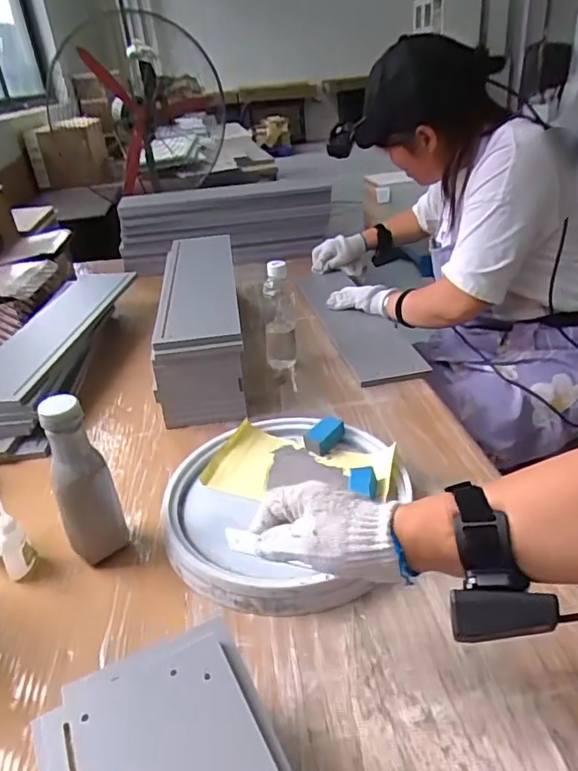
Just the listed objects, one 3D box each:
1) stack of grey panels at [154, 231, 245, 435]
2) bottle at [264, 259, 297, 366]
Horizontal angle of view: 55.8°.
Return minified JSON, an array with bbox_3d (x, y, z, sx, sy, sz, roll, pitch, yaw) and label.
[{"bbox_3d":[-0.178,-0.168,1.098,0.141,0.117,0.684,-8,30,-4],"label":"stack of grey panels"},{"bbox_3d":[-0.017,-0.125,0.966,0.057,0.193,0.054,-6,30,-1],"label":"bottle"}]

